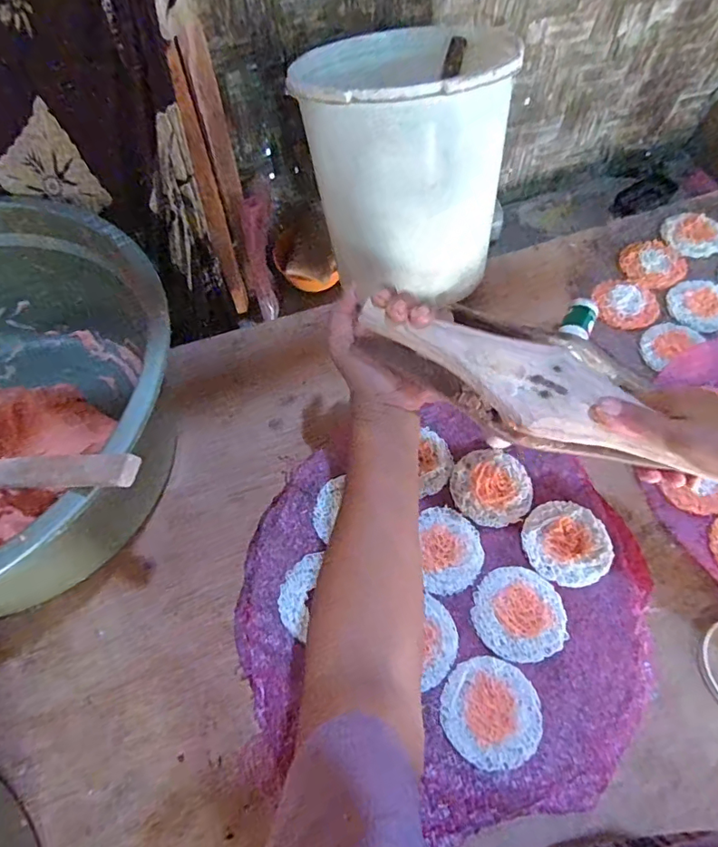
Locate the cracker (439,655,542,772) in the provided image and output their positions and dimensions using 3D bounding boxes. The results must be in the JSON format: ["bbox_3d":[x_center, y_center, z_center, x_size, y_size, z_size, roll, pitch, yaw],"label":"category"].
[{"bbox_3d":[0.110,0.240,0.431,0.079,0.006,0.079,-1,59,2],"label":"cracker"}]

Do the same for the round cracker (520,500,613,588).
[{"bbox_3d":[0.201,0.114,0.498,0.078,0.007,0.081,-1,59,2],"label":"round cracker"}]

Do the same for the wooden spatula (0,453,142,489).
[{"bbox_3d":[-0.244,0.036,0.385,0.244,0.010,0.024,-4,55,33],"label":"wooden spatula"}]

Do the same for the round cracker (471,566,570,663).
[{"bbox_3d":[0.146,0.170,0.467,0.082,0.004,0.078,-1,59,2],"label":"round cracker"}]

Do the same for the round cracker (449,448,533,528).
[{"bbox_3d":[0.134,0.063,0.526,0.077,0.009,0.082,-1,59,2],"label":"round cracker"}]

